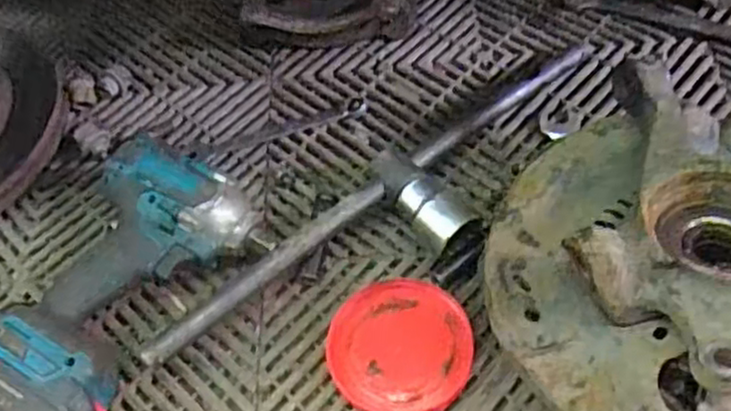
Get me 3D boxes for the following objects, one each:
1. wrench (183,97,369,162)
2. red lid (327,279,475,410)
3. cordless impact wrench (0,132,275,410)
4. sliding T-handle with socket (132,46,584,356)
[{"bbox_3d":[-0.077,-0.067,0.644,0.160,0.011,0.021,-17,58,-9],"label":"wrench"},{"bbox_3d":[0.026,0.104,0.524,0.100,0.015,0.100,-1,57,1],"label":"red lid"},{"bbox_3d":[-0.181,0.062,0.529,0.122,0.085,0.223,25,62,17],"label":"cordless impact wrench"},{"bbox_3d":[0.036,0.003,0.562,0.432,0.039,0.090,-39,62,-19],"label":"sliding T-handle with socket"}]

